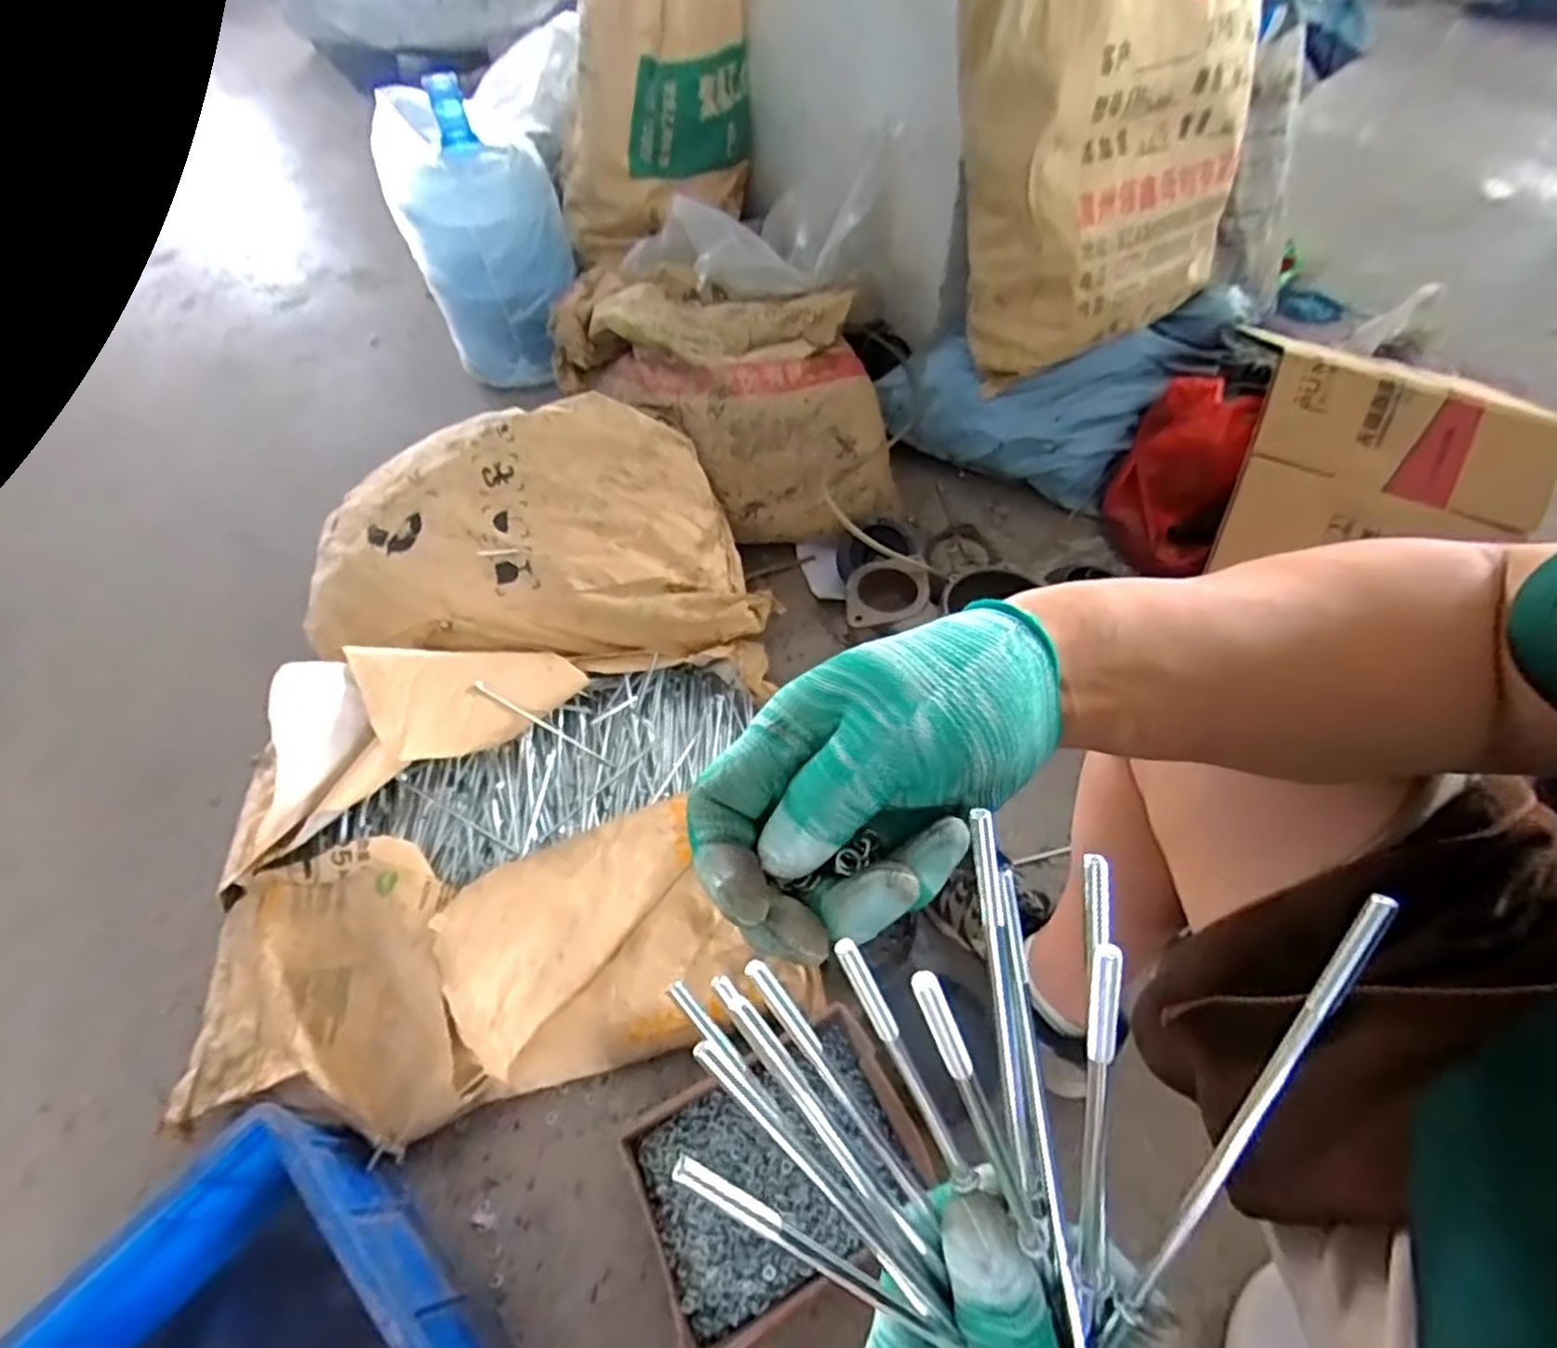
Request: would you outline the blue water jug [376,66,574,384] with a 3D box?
[{"bbox_3d":[-0.539,-0.800,1.324,0.274,0.436,0.314,-21,57,-13],"label":"blue water jug"}]

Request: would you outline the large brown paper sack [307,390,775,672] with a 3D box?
[{"bbox_3d":[-0.324,-0.168,0.912,0.582,0.204,0.273,-5,54,-1],"label":"large brown paper sack"}]

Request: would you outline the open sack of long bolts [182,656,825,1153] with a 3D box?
[{"bbox_3d":[-0.299,0.185,0.745,0.593,0.200,0.443,-13,55,-7],"label":"open sack of long bolts"}]

